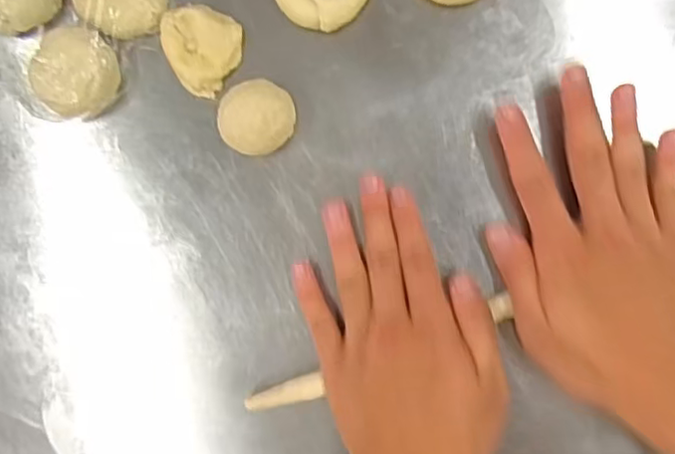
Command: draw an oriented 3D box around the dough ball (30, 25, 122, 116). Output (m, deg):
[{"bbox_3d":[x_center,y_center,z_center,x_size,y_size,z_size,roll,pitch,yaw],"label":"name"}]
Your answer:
[{"bbox_3d":[-0.161,-0.095,0.393,0.043,0.028,0.051,27,94,6],"label":"dough ball"}]

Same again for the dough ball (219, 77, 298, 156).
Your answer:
[{"bbox_3d":[-0.047,-0.065,0.379,0.040,0.035,0.043,0,91,7],"label":"dough ball"}]

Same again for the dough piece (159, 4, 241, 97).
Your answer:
[{"bbox_3d":[-0.087,-0.112,0.391,0.049,0.018,0.049,0,91,7],"label":"dough piece"}]

